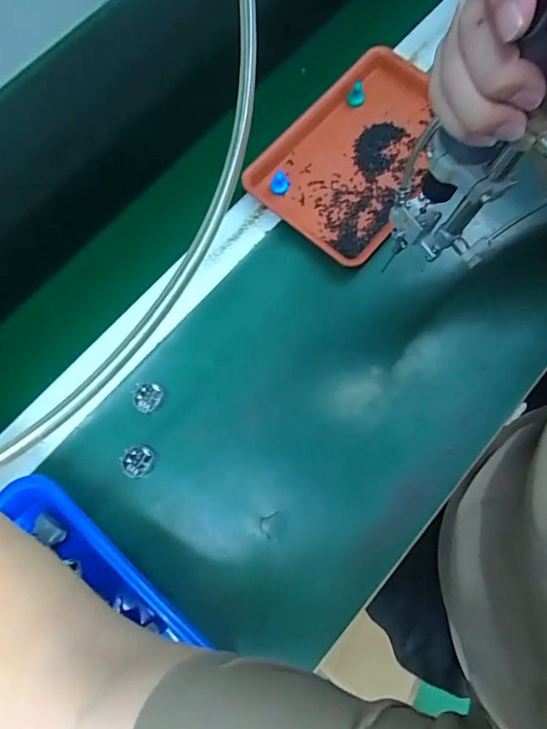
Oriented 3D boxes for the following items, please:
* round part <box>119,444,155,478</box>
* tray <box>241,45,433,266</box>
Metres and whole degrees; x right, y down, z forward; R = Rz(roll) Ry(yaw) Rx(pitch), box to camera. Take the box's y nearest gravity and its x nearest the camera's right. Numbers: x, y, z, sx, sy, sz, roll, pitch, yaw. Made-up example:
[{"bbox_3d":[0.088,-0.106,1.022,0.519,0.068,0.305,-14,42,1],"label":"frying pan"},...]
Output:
[{"bbox_3d":[-0.121,0.086,0.414,0.024,0.016,0.028,14,75,6],"label":"round part"},{"bbox_3d":[0.097,-0.230,0.493,0.151,0.022,0.238,38,78,12],"label":"tray"}]

